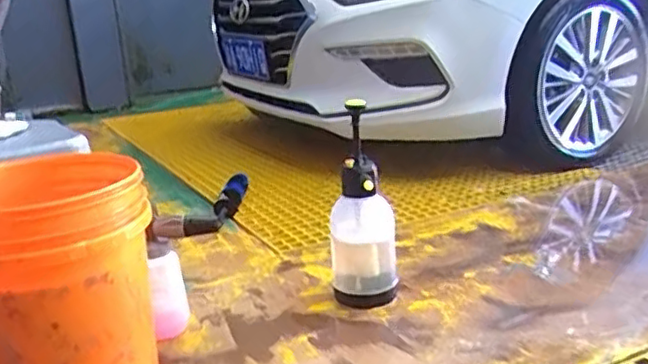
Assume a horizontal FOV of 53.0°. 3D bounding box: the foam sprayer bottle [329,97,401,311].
[{"bbox_3d":[0.075,0.051,1.276,0.130,0.390,0.152,-1,17,3],"label":"foam sprayer bottle"}]

